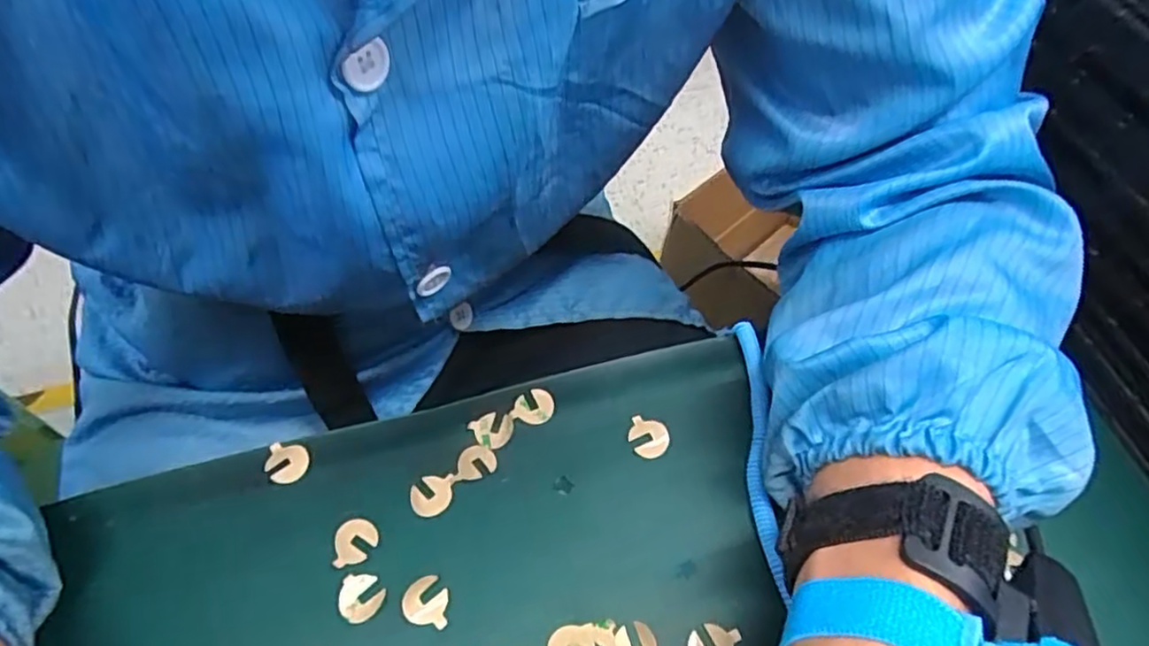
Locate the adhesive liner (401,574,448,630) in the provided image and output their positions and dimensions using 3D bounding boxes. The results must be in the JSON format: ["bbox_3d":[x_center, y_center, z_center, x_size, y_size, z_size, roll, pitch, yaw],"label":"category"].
[{"bbox_3d":[-0.058,0.107,0.262,0.017,0.004,0.018,0,56,1],"label":"adhesive liner"}]

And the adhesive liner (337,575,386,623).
[{"bbox_3d":[-0.083,0.108,0.264,0.017,0.004,0.017,-1,61,-2],"label":"adhesive liner"}]

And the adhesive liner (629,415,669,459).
[{"bbox_3d":[0.033,0.050,0.303,0.016,0.004,0.020,-13,53,5],"label":"adhesive liner"}]

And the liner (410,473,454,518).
[{"bbox_3d":[-0.061,0.073,0.287,0.017,0.004,0.017,-3,58,-3],"label":"liner"}]

